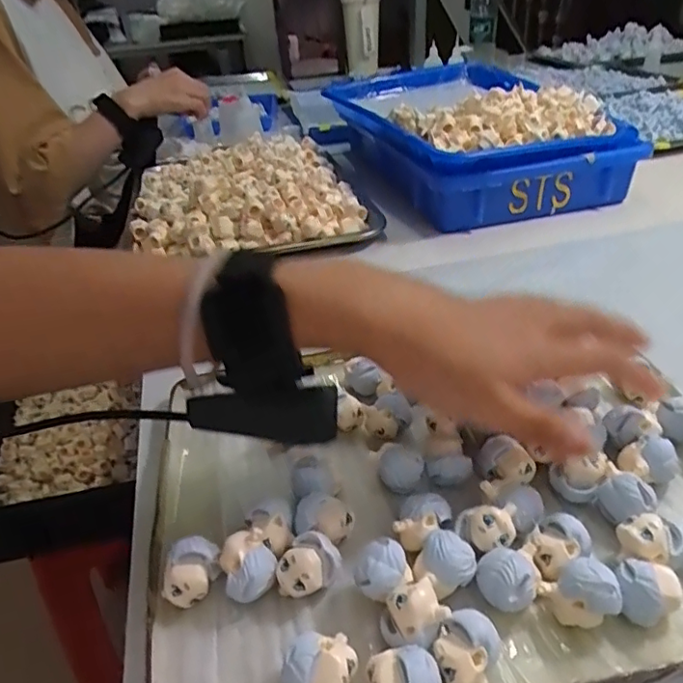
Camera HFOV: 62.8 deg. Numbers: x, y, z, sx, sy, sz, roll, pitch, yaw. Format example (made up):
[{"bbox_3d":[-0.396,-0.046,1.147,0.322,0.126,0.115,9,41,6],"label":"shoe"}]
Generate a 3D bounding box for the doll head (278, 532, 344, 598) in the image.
[{"bbox_3d":[-0.014,0.100,0.246,0.027,0.022,0.020,-31,42,-34],"label":"doll head"}]

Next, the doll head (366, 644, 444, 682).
[{"bbox_3d":[0.023,0.122,0.200,0.026,0.018,0.020,3,34,12],"label":"doll head"}]

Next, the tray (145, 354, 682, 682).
[{"bbox_3d":[0.052,0.070,0.280,0.288,0.028,0.204,-9,34,-7],"label":"tray"}]

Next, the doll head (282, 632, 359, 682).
[{"bbox_3d":[-0.008,0.123,0.209,0.027,0.024,0.019,-10,34,-9],"label":"doll head"}]

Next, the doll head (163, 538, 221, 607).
[{"bbox_3d":[-0.065,0.103,0.246,0.018,0.024,0.024,3,34,12],"label":"doll head"}]

